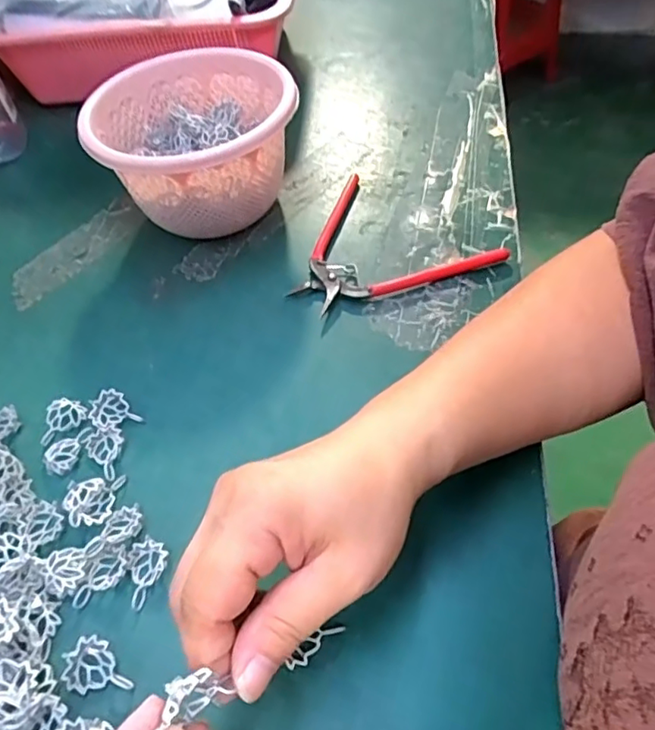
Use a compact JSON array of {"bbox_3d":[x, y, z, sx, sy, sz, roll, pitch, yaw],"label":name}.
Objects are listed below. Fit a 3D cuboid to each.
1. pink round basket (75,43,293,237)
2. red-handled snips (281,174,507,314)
[{"bbox_3d":[-0.094,-0.154,0.431,0.142,0.091,0.134,-3,52,4],"label":"pink round basket"},{"bbox_3d":[0.032,-0.097,0.425,0.145,0.010,0.127,-19,53,-9],"label":"red-handled snips"}]

